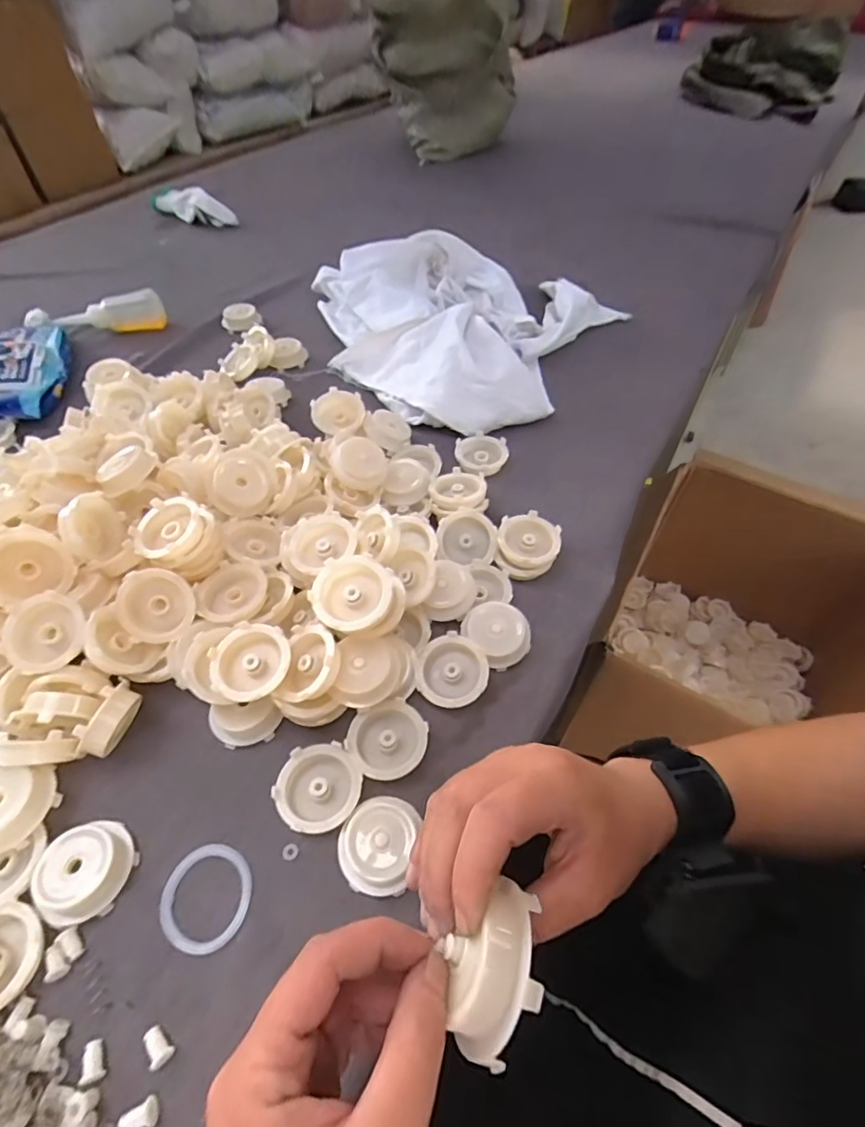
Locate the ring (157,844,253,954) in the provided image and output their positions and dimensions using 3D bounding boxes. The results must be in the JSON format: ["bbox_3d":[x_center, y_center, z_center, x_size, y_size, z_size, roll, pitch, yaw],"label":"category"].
[{"bbox_3d":[-0.136,0.200,0.308,0.053,0.005,0.053,-1,51,1],"label":"ring"}]

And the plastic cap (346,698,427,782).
[{"bbox_3d":[-0.031,0.124,0.357,0.052,0.014,0.050,-1,51,1],"label":"plastic cap"}]

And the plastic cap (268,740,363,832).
[{"bbox_3d":[-0.074,0.149,0.339,0.053,0.017,0.054,-1,51,1],"label":"plastic cap"}]

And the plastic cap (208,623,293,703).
[{"bbox_3d":[-0.126,0.069,0.356,0.052,0.020,0.051,-1,51,1],"label":"plastic cap"}]

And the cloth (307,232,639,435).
[{"bbox_3d":[0.040,-0.340,0.684,0.370,0.074,0.416,-33,58,-23],"label":"cloth"}]

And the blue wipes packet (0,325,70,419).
[{"bbox_3d":[-0.520,-0.234,0.635,0.120,0.037,0.190,-16,52,-11],"label":"blue wipes packet"}]

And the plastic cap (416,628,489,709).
[{"bbox_3d":[0.015,0.082,0.388,0.054,0.015,0.054,-2,60,4],"label":"plastic cap"}]

